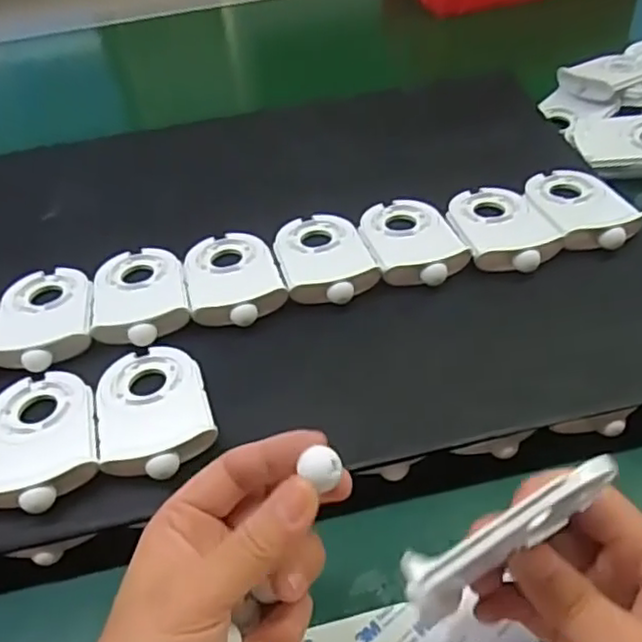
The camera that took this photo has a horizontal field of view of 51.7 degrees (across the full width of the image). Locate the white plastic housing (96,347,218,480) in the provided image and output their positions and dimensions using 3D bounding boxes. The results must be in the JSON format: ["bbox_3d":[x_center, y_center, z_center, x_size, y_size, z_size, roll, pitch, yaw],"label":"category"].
[{"bbox_3d":[-0.091,0.044,0.354,0.057,0.013,0.087,-16,49,-10],"label":"white plastic housing"}]

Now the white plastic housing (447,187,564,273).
[{"bbox_3d":[0.117,-0.063,0.436,0.059,0.019,0.087,-14,49,-9],"label":"white plastic housing"}]

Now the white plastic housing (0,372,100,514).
[{"bbox_3d":[-0.148,0.058,0.346,0.057,0.015,0.087,-16,49,-10],"label":"white plastic housing"}]

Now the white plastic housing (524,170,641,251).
[{"bbox_3d":[0.171,-0.078,0.446,0.055,0.019,0.089,-13,49,-7],"label":"white plastic housing"}]

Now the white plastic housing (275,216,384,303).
[{"bbox_3d":[0.002,-0.044,0.424,0.056,0.016,0.085,-12,49,-7],"label":"white plastic housing"}]

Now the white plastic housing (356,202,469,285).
[{"bbox_3d":[0.058,-0.053,0.433,0.055,0.016,0.084,-13,49,-8],"label":"white plastic housing"}]

